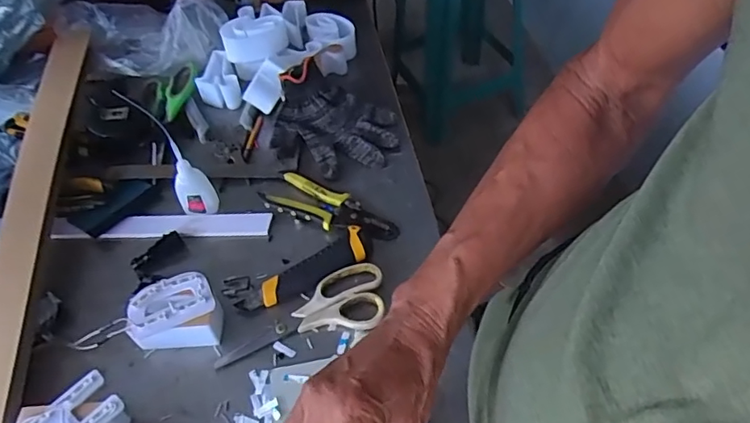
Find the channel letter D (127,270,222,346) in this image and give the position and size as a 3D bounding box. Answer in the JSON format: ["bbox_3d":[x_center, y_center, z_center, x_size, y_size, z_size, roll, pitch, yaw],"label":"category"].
[{"bbox_3d":[-0.202,0.105,0.556,0.086,0.051,0.059,-10,50,-3],"label":"channel letter D"}]

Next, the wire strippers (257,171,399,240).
[{"bbox_3d":[-0.054,-0.006,0.648,0.166,0.023,0.055,19,55,20],"label":"wire strippers"}]

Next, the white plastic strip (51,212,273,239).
[{"bbox_3d":[-0.263,0.016,0.661,0.271,0.008,0.031,-1,65,2],"label":"white plastic strip"}]

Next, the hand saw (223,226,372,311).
[{"bbox_3d":[-0.084,0.063,0.598,0.166,0.015,0.050,-22,52,-12],"label":"hand saw"}]

